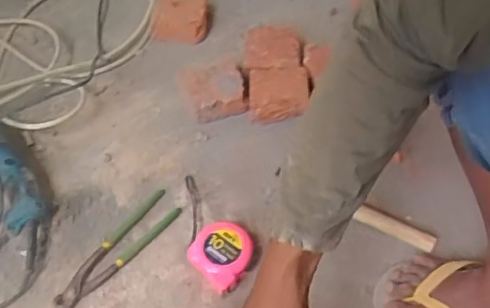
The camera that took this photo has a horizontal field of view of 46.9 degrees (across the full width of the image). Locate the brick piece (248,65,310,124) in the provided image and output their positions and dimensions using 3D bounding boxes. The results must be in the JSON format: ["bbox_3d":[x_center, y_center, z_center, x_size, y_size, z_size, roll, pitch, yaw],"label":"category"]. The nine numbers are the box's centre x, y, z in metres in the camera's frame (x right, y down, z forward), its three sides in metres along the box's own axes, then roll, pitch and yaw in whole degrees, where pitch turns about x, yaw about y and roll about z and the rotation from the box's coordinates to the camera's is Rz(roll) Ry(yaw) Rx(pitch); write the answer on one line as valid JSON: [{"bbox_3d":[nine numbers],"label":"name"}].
[{"bbox_3d":[0.057,-0.101,0.993,0.104,0.051,0.096,0,53,-6],"label":"brick piece"}]

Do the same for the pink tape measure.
[{"bbox_3d":[-0.030,0.143,0.809,0.080,0.043,0.085,-37,64,-28],"label":"pink tape measure"}]

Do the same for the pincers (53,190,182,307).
[{"bbox_3d":[-0.186,0.136,0.822,0.056,0.013,0.225,35,57,20],"label":"pincers"}]

